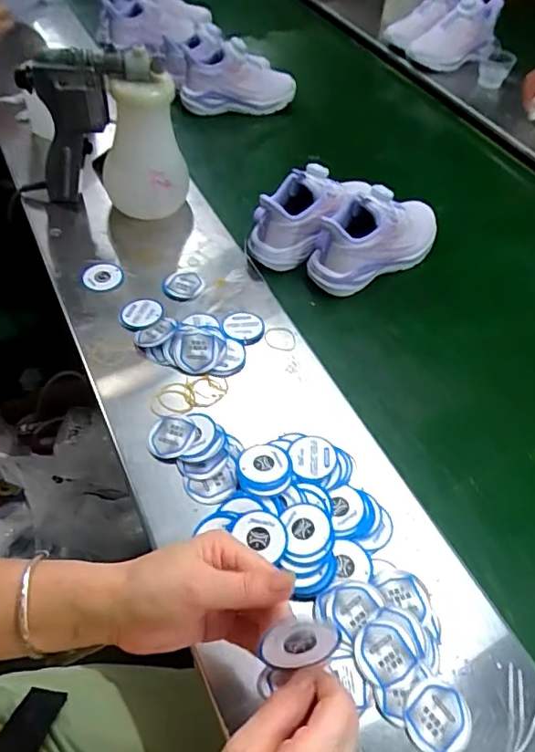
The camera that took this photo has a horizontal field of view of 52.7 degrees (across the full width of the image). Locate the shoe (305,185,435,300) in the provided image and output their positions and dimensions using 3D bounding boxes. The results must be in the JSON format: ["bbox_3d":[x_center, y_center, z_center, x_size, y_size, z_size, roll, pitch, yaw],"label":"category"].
[{"bbox_3d":[0.141,-0.182,0.700,0.186,0.124,0.067,-25,59,-18],"label":"shoe"}]

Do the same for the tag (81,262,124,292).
[{"bbox_3d":[-0.200,-0.120,0.658,0.047,0.011,0.045,3,66,-7],"label":"tag"}]

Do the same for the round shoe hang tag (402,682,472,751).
[{"bbox_3d":[0.125,0.253,0.397,0.049,0.010,0.045,-8,55,-7],"label":"round shoe hang tag"}]

